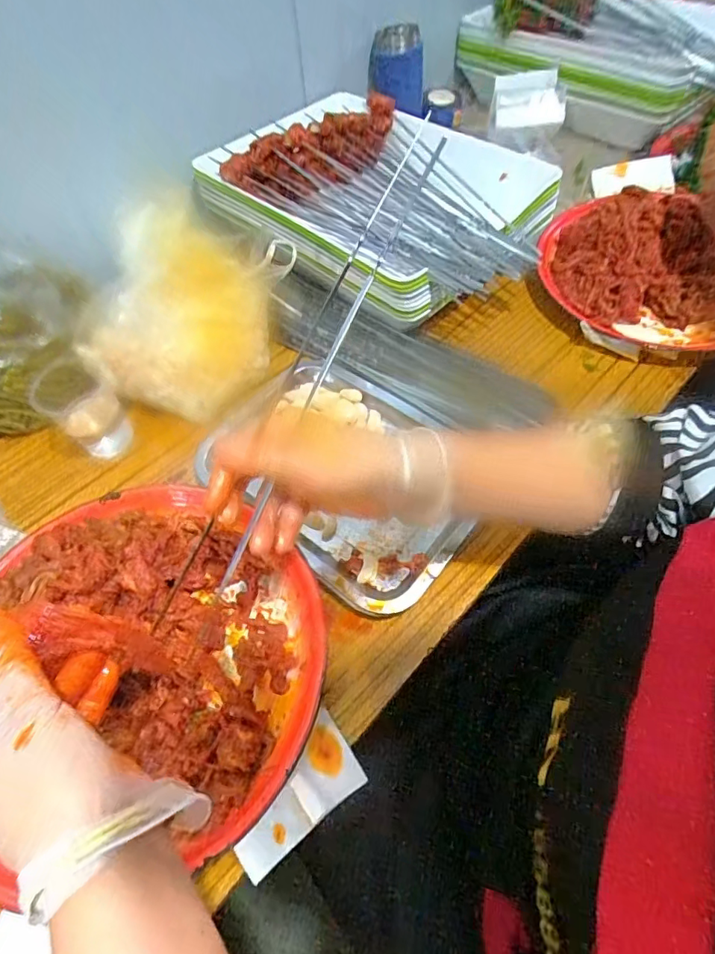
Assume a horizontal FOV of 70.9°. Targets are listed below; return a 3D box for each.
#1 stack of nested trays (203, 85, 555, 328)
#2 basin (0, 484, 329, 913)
[{"bbox_3d":[0.034,-0.346,0.607,0.357,0.081,0.274,38,66,25],"label":"stack of nested trays"},{"bbox_3d":[-0.173,0.120,0.371,0.285,0.074,0.269,-2,56,3],"label":"basin"}]

